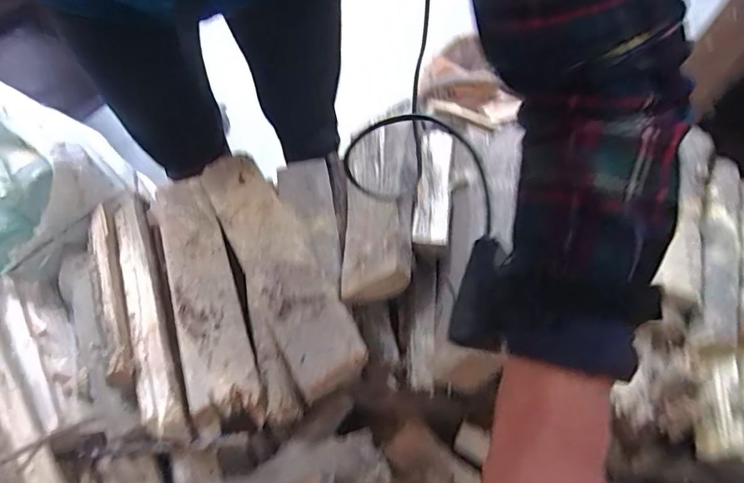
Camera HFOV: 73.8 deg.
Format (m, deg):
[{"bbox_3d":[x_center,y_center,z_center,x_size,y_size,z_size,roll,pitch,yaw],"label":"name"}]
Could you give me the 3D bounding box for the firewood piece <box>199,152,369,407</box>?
[{"bbox_3d":[-0.096,0.021,0.493,0.066,0.043,0.296,-27,55,-15],"label":"firewood piece"}]

